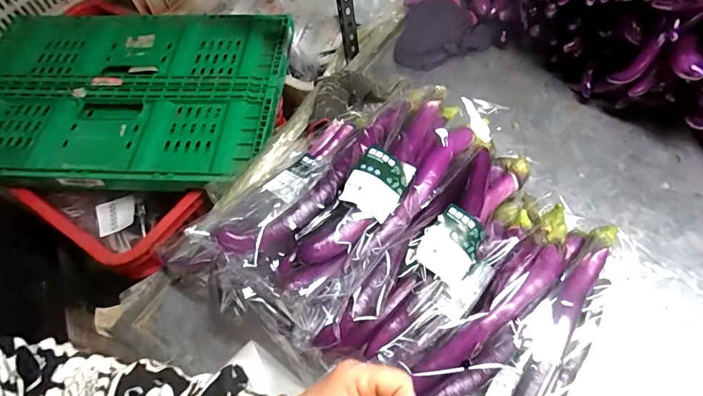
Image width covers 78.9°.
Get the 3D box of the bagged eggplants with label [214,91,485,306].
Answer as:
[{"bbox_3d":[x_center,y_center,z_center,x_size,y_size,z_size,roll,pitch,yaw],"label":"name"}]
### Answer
[{"bbox_3d":[0.024,-0.021,0.482,0.116,0.064,0.327,38,70,22],"label":"bagged eggplants with label"}]

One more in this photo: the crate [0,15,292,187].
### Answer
[{"bbox_3d":[-0.449,-0.205,0.801,0.646,0.046,0.430,1,61,5],"label":"crate"}]

